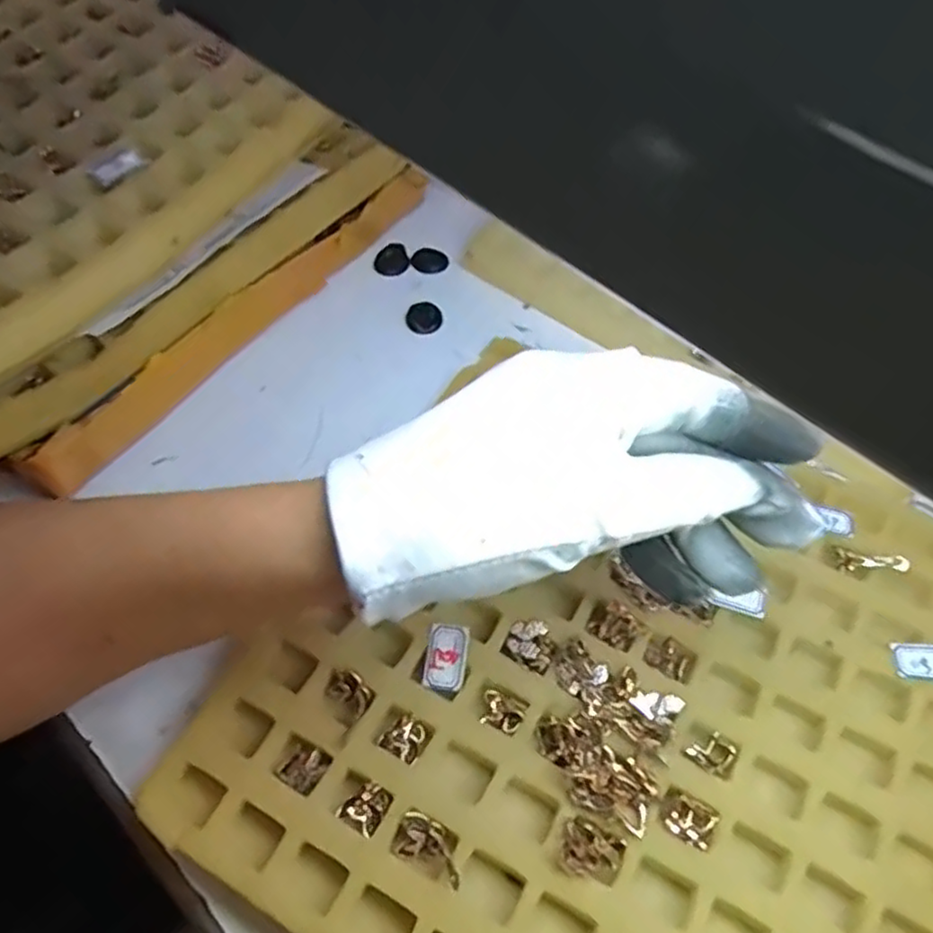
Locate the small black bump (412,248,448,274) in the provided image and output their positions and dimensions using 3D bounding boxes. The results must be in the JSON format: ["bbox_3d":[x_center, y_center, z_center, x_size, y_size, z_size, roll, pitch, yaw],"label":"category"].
[{"bbox_3d":[-0.021,-0.117,0.399,0.020,0.004,0.015,-3,86,-9],"label":"small black bump"}]

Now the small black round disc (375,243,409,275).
[{"bbox_3d":[-0.042,-0.115,0.394,0.019,0.013,0.016,1,57,-4],"label":"small black round disc"}]

